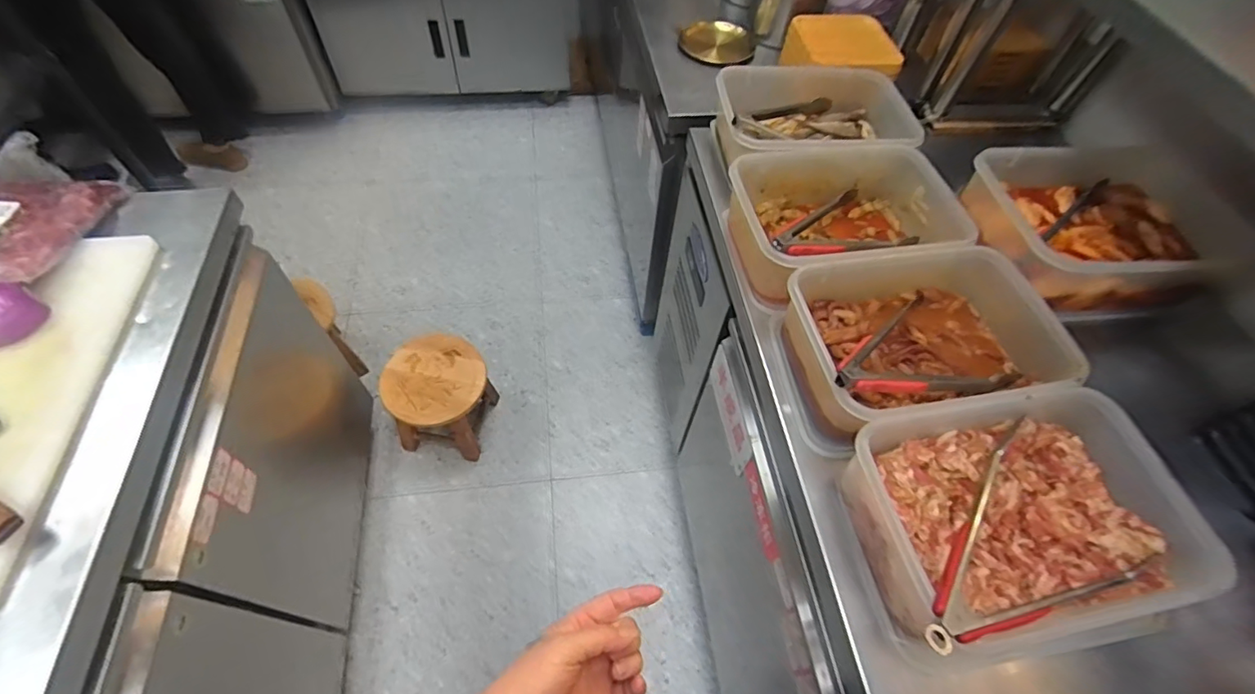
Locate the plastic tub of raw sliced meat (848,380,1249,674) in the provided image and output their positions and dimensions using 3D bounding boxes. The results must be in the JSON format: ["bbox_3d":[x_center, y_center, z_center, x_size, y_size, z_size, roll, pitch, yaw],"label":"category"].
[{"bbox_3d":[0.380,0.170,0.539,0.310,0.121,0.227,-6,57,-8],"label":"plastic tub of raw sliced meat"}]

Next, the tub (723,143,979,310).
[{"bbox_3d":[0.309,-0.179,0.786,0.314,0.112,0.219,-8,58,-9],"label":"tub"}]

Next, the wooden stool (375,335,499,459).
[{"bbox_3d":[-0.478,0.135,1.400,0.238,0.243,0.236,10,57,3],"label":"wooden stool"}]

